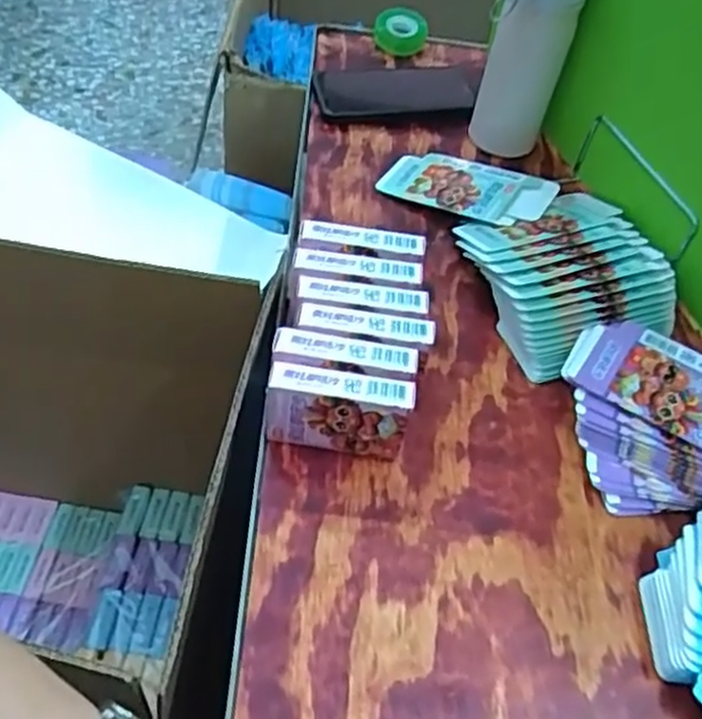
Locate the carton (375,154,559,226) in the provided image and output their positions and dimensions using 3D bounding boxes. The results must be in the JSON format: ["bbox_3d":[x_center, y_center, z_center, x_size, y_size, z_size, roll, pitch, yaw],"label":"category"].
[{"bbox_3d":[0.105,-0.157,0.678,0.149,0.008,0.079,20,53,20],"label":"carton"}]

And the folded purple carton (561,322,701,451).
[{"bbox_3d":[0.239,0.021,0.542,0.156,0.009,0.086,27,55,15],"label":"folded purple carton"}]

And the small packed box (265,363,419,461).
[{"bbox_3d":[-0.009,0.037,0.493,0.090,0.069,0.025,9,52,-2],"label":"small packed box"}]

